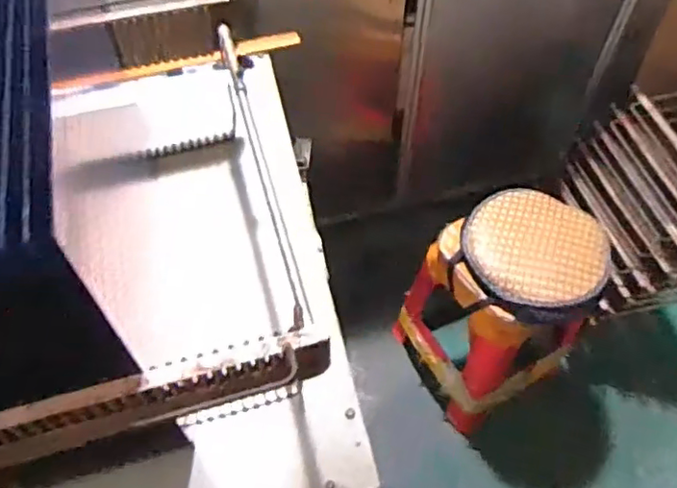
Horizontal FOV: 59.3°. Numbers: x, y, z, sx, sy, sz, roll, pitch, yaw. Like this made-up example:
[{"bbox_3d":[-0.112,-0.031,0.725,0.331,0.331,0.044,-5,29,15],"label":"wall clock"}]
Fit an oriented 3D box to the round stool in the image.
[{"bbox_3d":[0.355,0.130,1.310,0.321,0.420,0.308,-24,60,-16],"label":"round stool"}]

